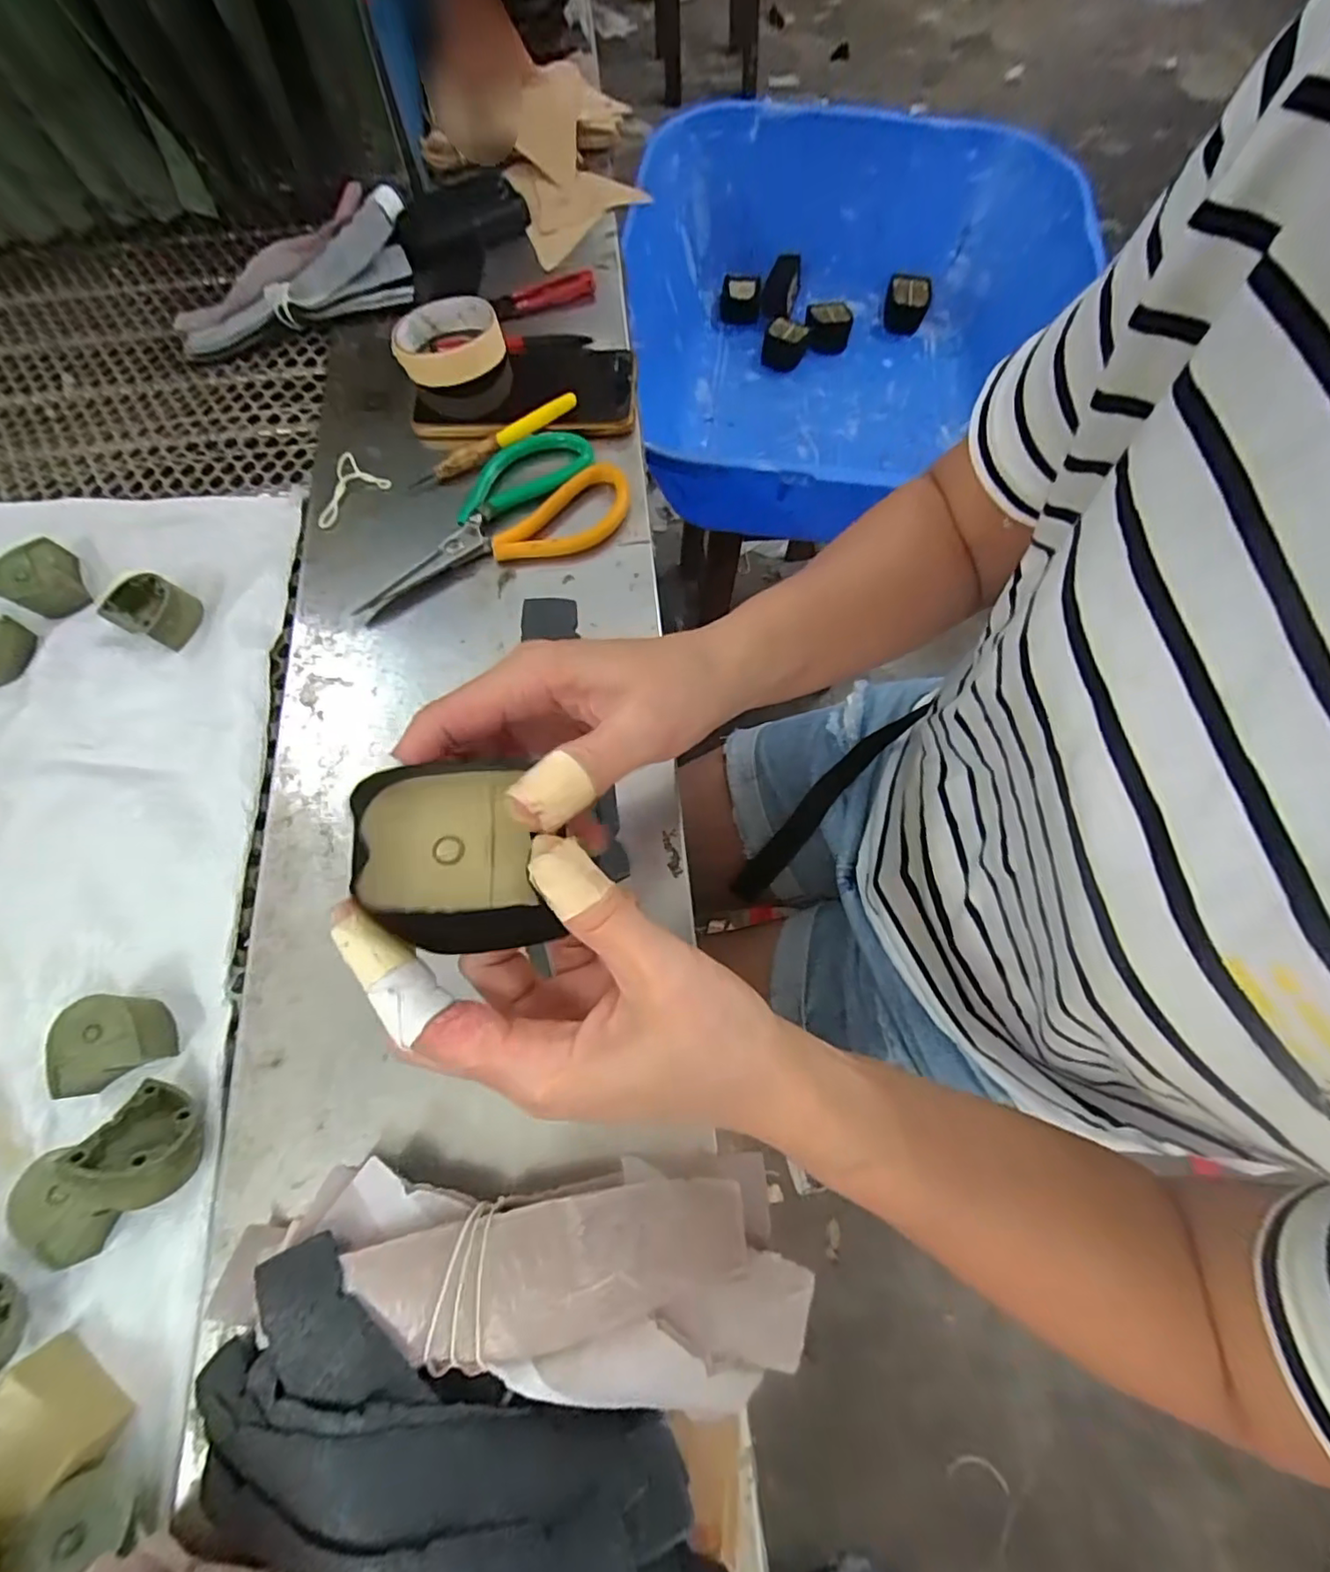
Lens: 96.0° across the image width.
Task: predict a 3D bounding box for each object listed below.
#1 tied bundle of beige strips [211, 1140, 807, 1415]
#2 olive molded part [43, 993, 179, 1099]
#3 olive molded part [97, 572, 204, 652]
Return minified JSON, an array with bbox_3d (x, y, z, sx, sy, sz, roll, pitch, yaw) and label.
[{"bbox_3d":[-0.066,0.203,0.246,0.239,0.034,0.086,-2,71,1],"label":"tied bundle of beige strips"},{"bbox_3d":[-0.287,0.130,0.307,0.050,0.021,0.040,-26,72,-8],"label":"olive molded part"},{"bbox_3d":[-0.341,-0.119,0.396,0.053,0.024,0.041,31,74,11],"label":"olive molded part"}]

